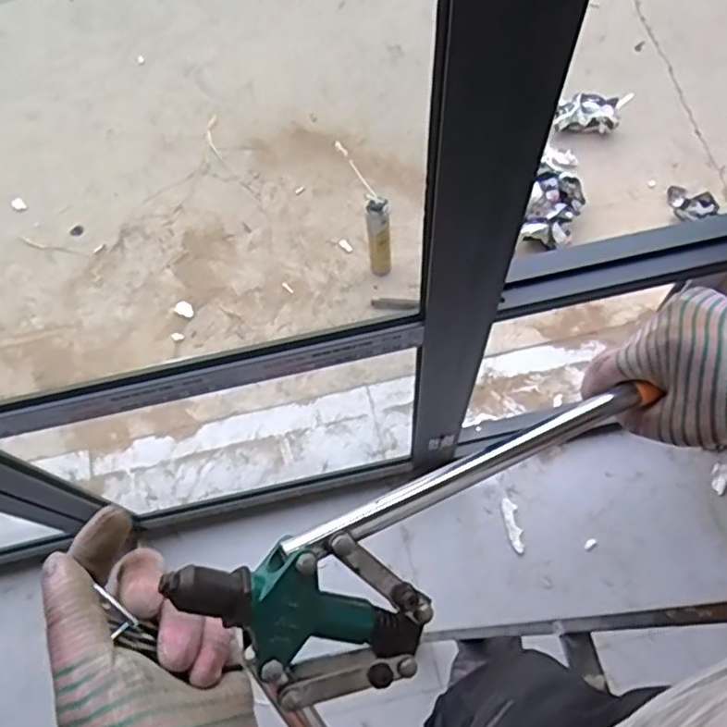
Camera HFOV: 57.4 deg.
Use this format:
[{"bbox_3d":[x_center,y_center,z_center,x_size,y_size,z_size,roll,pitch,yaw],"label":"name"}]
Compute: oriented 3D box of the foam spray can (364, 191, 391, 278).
[{"bbox_3d":[0.042,-0.352,1.884,0.059,0.325,0.069,-4,67,1],"label":"foam spray can"}]

